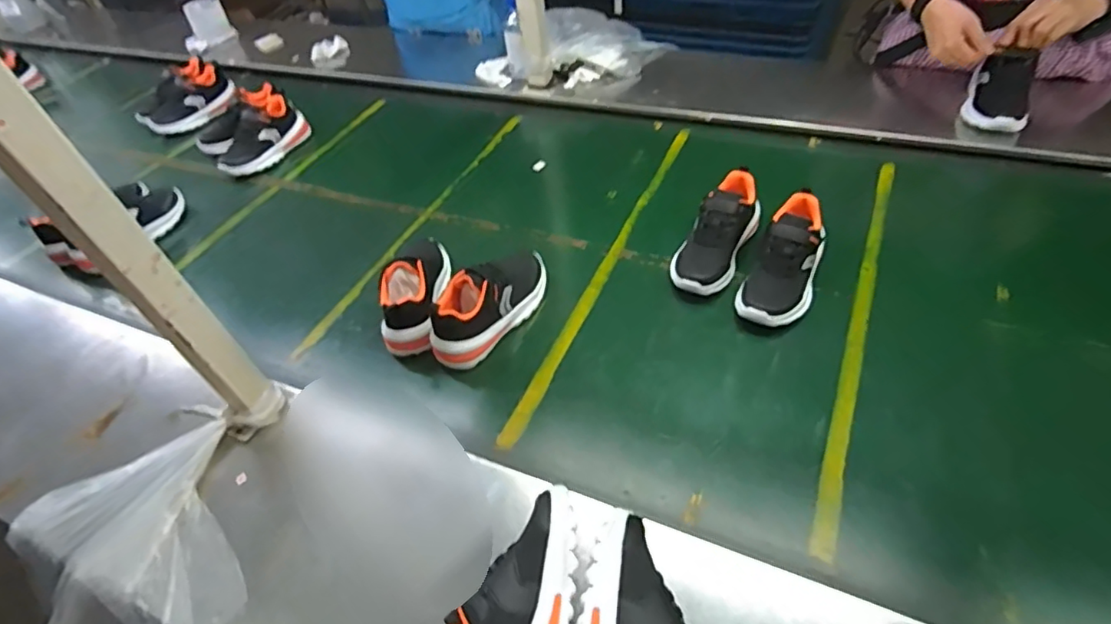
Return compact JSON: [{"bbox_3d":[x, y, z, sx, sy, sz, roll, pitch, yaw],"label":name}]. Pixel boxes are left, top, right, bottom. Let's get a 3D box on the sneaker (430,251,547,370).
[{"bbox_3d":[-0.090,-0.015,0.797,0.071,0.104,0.201,29,54,32],"label":"sneaker"}]

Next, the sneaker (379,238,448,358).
[{"bbox_3d":[-0.201,-0.039,0.829,0.067,0.105,0.189,-2,44,6],"label":"sneaker"}]

